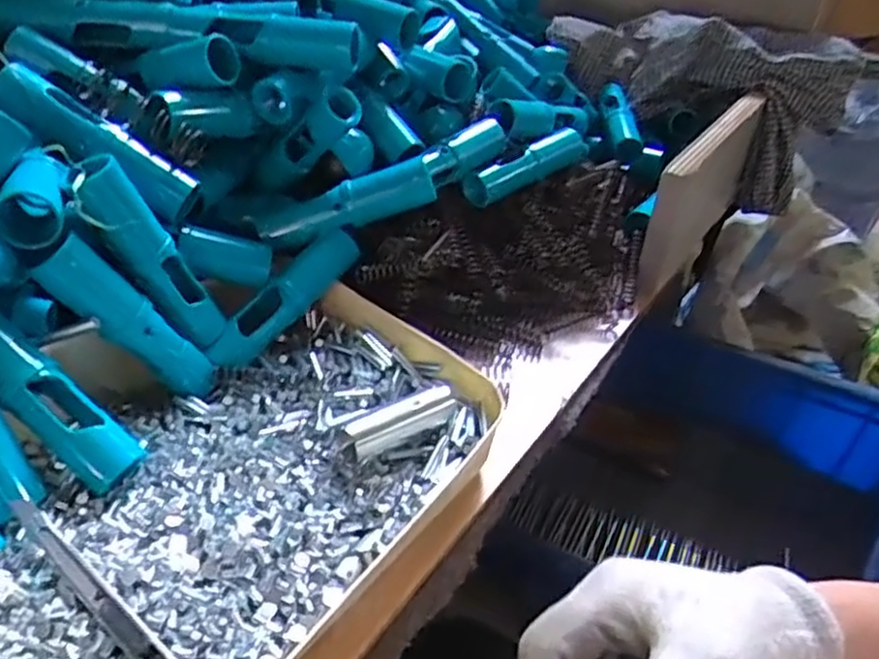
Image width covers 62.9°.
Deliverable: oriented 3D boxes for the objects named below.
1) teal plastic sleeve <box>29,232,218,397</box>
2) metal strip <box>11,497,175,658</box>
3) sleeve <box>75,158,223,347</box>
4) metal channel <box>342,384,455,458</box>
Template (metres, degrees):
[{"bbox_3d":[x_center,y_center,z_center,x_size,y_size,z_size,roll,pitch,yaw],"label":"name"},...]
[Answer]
[{"bbox_3d":[-0.168,-0.005,0.395,0.028,0.113,0.026,-32,40,4],"label":"teal plastic sleeve"},{"bbox_3d":[-0.138,0.109,0.291,0.133,0.008,0.010,27,42,29],"label":"metal strip"},{"bbox_3d":[-0.156,-0.039,0.394,0.023,0.117,0.025,-20,36,8],"label":"sleeve"},{"bbox_3d":[-0.020,0.050,0.393,0.066,0.019,0.015,-25,45,-33],"label":"metal channel"}]

